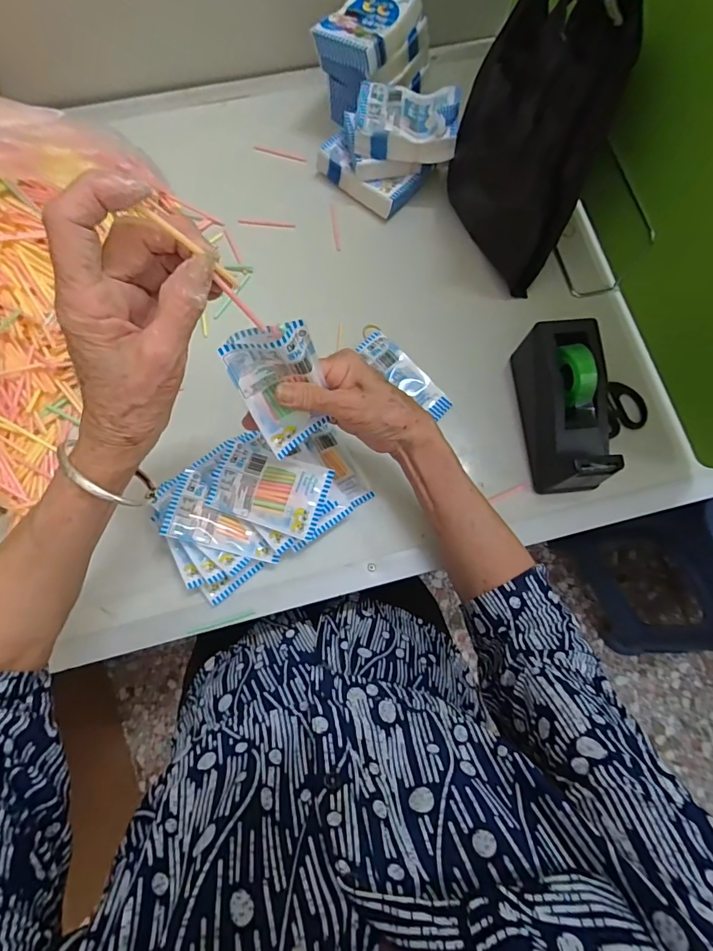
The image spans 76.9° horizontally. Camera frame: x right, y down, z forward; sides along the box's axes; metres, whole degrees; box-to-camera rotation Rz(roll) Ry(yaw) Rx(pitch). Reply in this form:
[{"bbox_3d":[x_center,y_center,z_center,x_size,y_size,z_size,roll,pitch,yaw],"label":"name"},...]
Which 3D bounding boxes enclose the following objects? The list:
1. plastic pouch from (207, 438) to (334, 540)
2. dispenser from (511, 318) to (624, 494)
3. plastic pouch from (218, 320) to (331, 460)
[{"bbox_3d":[-0.079,0.012,0.399,0.103,0.007,0.063,17,81,10],"label":"plastic pouch"},{"bbox_3d":[0.197,-0.064,0.420,0.058,0.084,0.149,-6,77,-3],"label":"dispenser"},{"bbox_3d":[-0.052,-0.060,0.329,0.058,0.104,0.019,-23,50,-6],"label":"plastic pouch"}]

